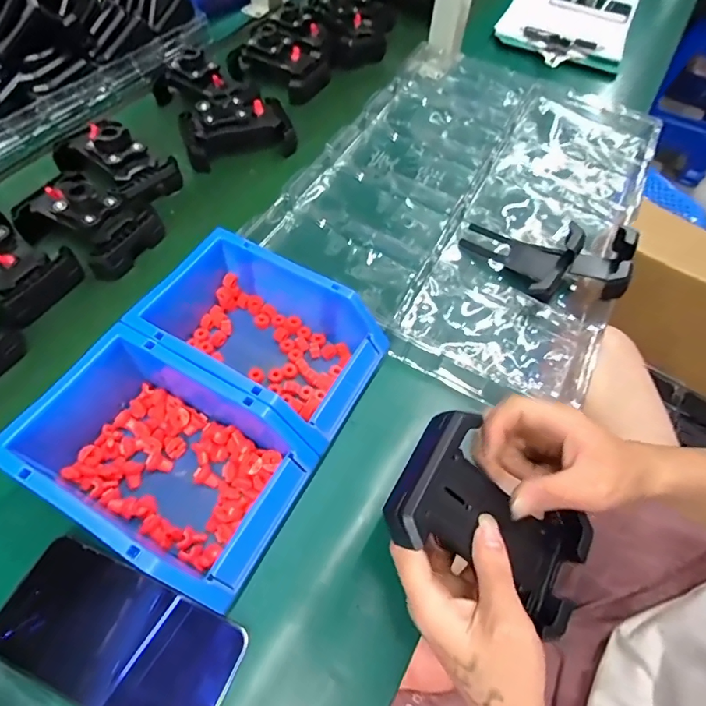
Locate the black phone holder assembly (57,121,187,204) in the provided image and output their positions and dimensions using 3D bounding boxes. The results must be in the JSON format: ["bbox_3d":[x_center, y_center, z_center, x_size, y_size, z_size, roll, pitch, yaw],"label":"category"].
[{"bbox_3d":[-0.276,-0.233,0.522,0.130,0.052,0.087,31,61,15],"label":"black phone holder assembly"}]

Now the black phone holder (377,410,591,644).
[{"bbox_3d":[0.093,0.113,0.298,0.151,0.033,0.084,39,61,-19],"label":"black phone holder"}]

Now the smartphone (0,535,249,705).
[{"bbox_3d":[-0.158,0.187,0.295,0.162,0.014,0.075,21,59,9],"label":"smartphone"}]

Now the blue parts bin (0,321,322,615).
[{"bbox_3d":[-0.142,0.074,0.335,0.203,0.087,0.121,27,60,13],"label":"blue parts bin"}]

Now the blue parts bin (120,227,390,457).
[{"bbox_3d":[-0.079,-0.015,0.389,0.195,0.079,0.122,27,60,13],"label":"blue parts bin"}]

